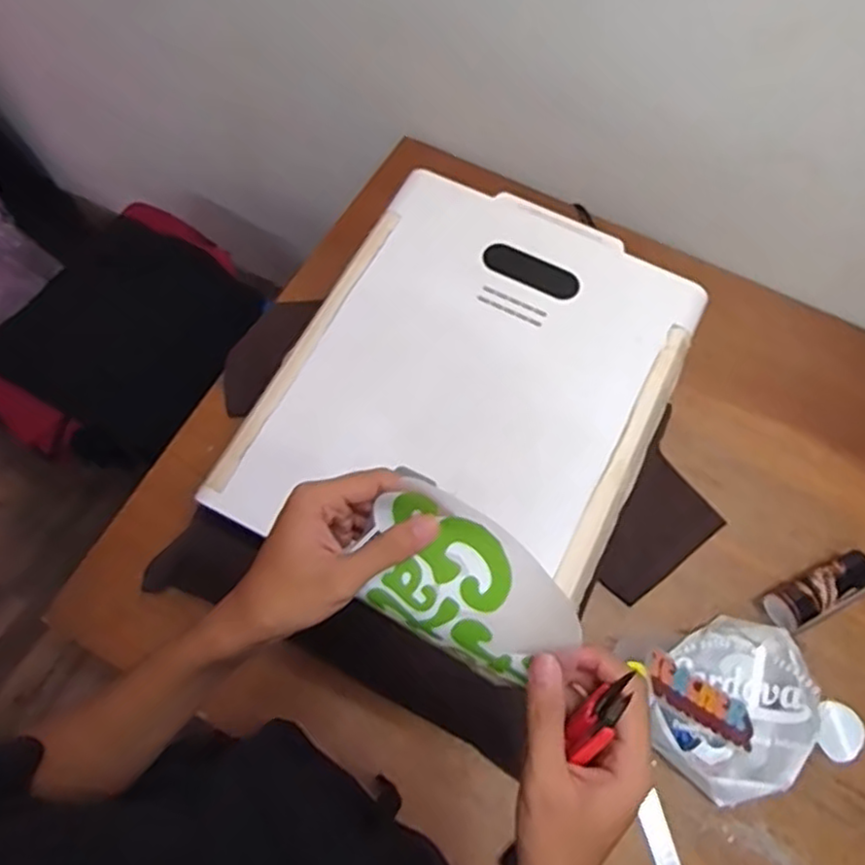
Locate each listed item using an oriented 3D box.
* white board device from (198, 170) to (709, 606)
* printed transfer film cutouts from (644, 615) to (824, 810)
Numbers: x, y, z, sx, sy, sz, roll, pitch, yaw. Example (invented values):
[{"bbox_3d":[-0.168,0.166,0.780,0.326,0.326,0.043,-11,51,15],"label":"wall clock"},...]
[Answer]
[{"bbox_3d":[0.047,-0.057,0.776,0.409,0.038,0.511,25,69,11],"label":"white board device"},{"bbox_3d":[0.343,0.315,0.782,0.197,0.050,0.175,-23,68,-9],"label":"printed transfer film cutouts"}]

